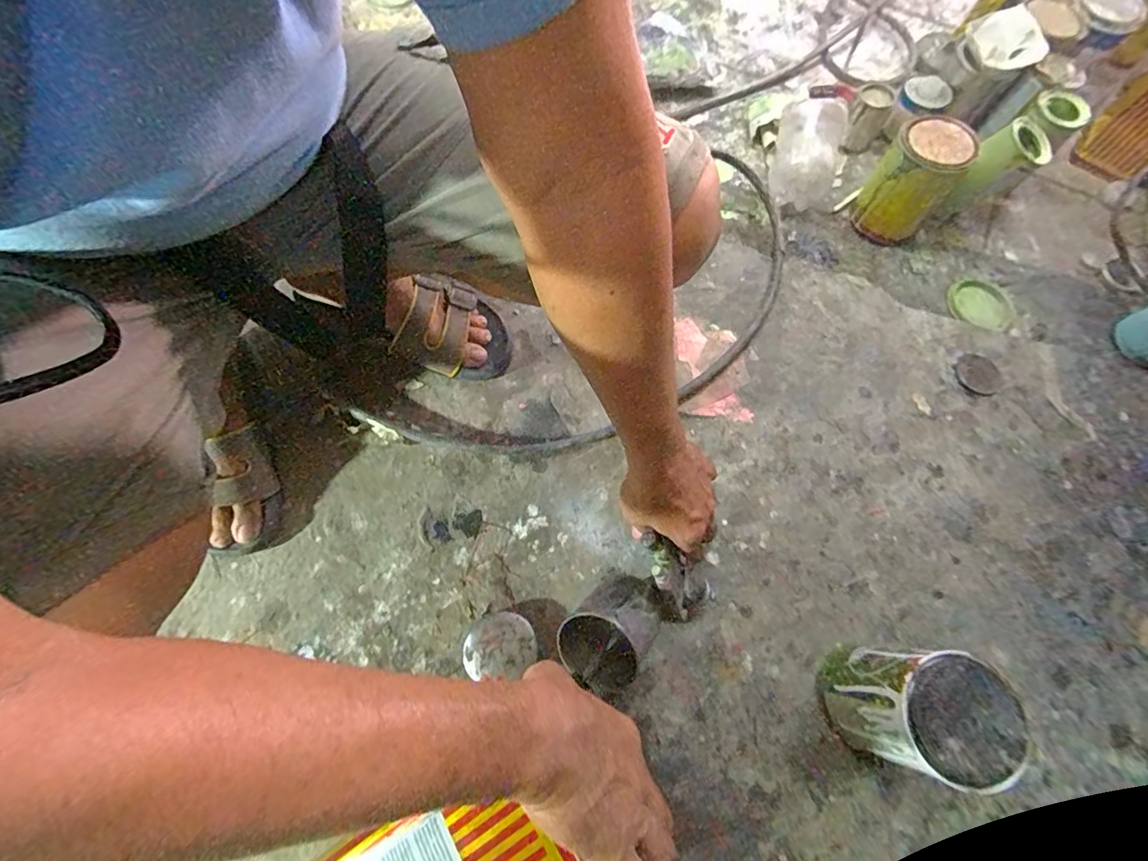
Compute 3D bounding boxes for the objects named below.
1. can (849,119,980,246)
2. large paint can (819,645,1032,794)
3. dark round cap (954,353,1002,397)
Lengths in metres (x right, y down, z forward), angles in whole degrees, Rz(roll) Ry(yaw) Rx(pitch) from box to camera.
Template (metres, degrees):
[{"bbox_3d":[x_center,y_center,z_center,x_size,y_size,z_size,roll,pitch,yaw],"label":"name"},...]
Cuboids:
[{"bbox_3d":[0.488,-0.363,0.759,0.102,0.137,0.116,38,73,11],"label":"can"},{"bbox_3d":[0.306,0.255,0.485,0.097,0.156,0.098,1,70,-2],"label":"large paint can"},{"bbox_3d":[0.524,-0.072,0.681,0.053,0.008,0.060,-33,74,-12],"label":"dark round cap"}]

